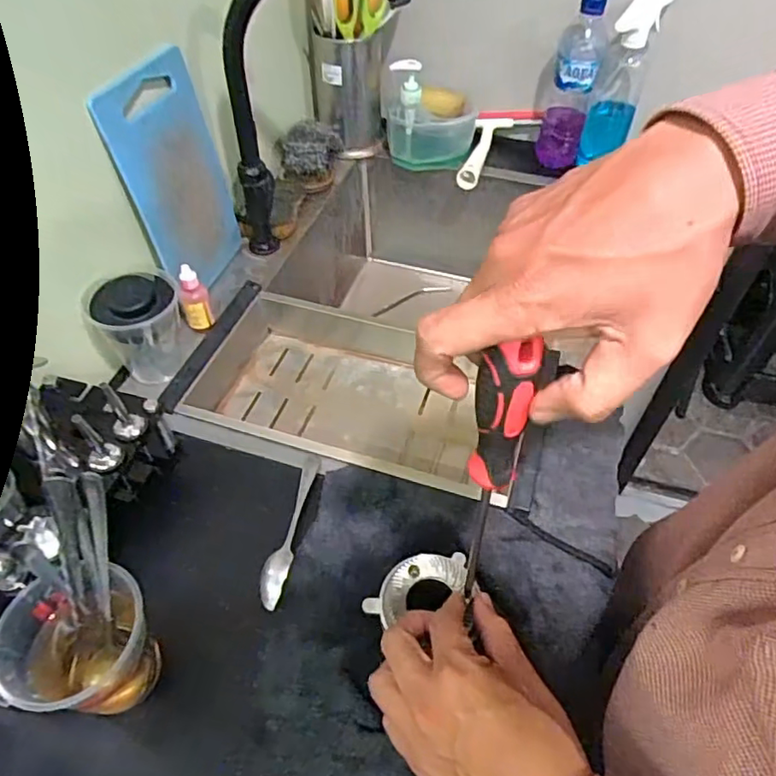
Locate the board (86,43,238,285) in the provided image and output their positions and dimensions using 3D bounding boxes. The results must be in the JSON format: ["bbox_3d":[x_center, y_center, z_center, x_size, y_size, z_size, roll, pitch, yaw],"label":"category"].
[{"bbox_3d":[-0.224,-0.223,0.621,0.013,0.234,0.148,11,49,16],"label":"board"}]

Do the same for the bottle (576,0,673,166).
[{"bbox_3d":[0.335,-0.435,0.822,0.063,0.225,0.075,19,52,15],"label":"bottle"}]

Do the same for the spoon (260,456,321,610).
[{"bbox_3d":[-0.083,0.119,0.500,0.022,0.013,0.144,10,50,8],"label":"spoon"}]

